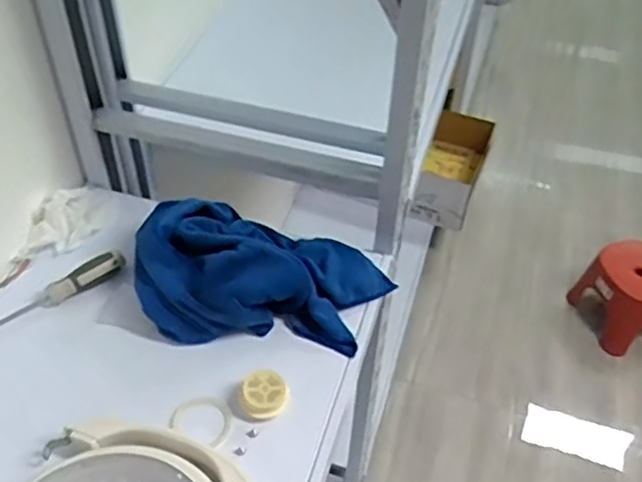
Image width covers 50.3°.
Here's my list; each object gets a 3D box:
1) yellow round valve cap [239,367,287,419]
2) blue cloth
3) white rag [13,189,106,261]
[{"bbox_3d":[-0.056,0.141,0.641,0.040,0.016,0.046,-35,56,-29],"label":"yellow round valve cap"},{"bbox_3d":[-0.061,0.028,0.730,0.265,0.074,0.162,3,47,1],"label":"blue cloth"},{"bbox_3d":[-0.295,-0.027,0.789,0.054,0.045,0.118,29,53,24],"label":"white rag"}]

